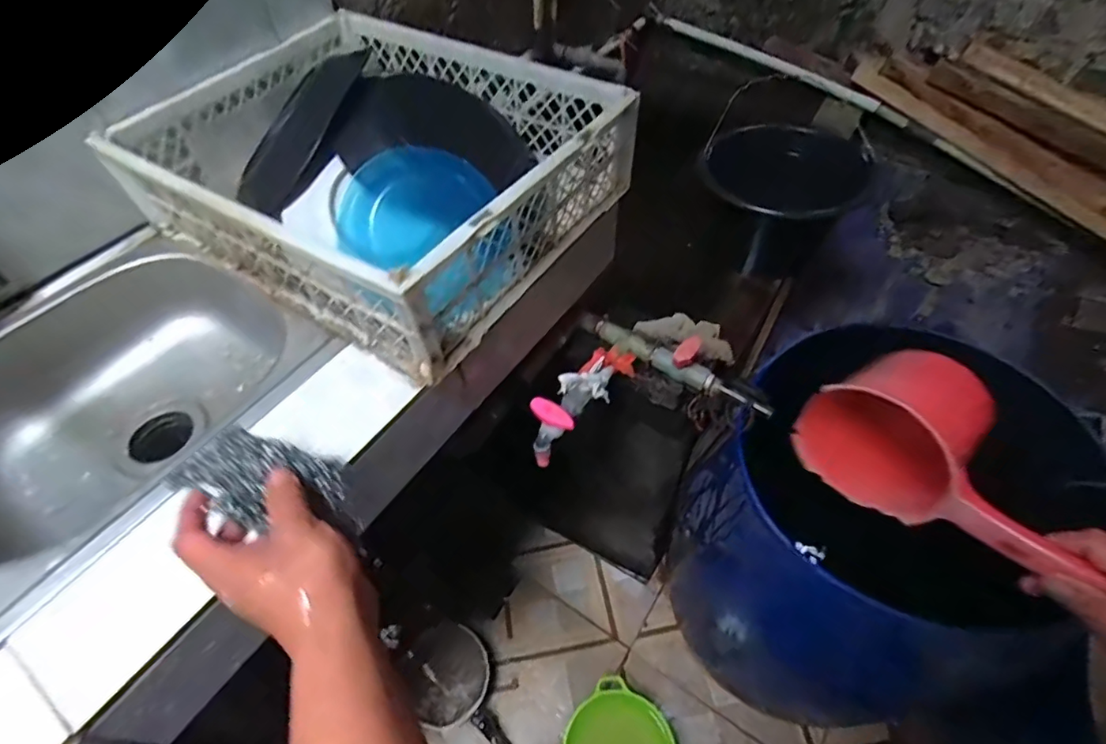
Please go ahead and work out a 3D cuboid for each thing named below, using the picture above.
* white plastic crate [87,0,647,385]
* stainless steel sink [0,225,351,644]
[{"bbox_3d":[-0.217,-0.260,0.671,0.496,0.135,0.400,28,58,21],"label":"white plastic crate"},{"bbox_3d":[-0.488,0.056,0.604,0.378,0.138,0.394,29,59,22],"label":"stainless steel sink"}]

